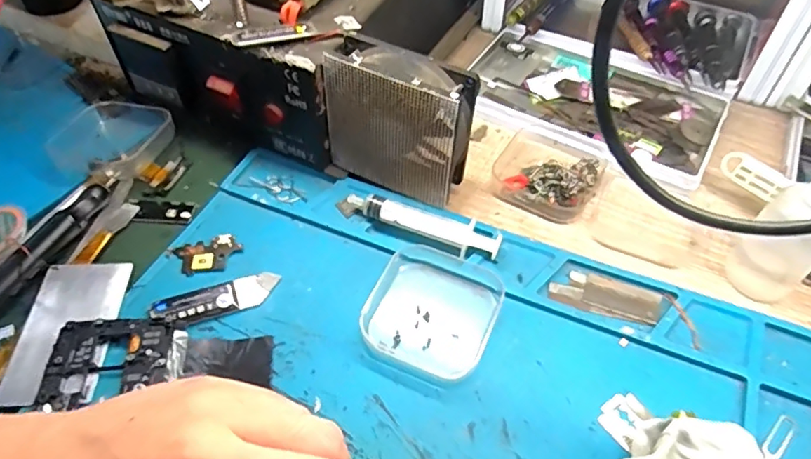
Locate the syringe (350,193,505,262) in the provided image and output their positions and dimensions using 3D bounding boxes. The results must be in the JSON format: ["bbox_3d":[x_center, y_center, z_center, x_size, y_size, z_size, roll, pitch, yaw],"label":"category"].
[{"bbox_3d":[0.010,-0.004,0.319,0.090,0.014,0.017,20,54,15],"label":"syringe"}]

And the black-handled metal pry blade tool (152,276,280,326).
[{"bbox_3d":[-0.100,0.036,0.295,0.064,0.006,0.019,-17,53,-13],"label":"black-handled metal pry blade tool"}]

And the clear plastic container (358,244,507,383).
[{"bbox_3d":[0.015,0.040,0.288,0.062,0.012,0.069,19,54,15],"label":"clear plastic container"}]

